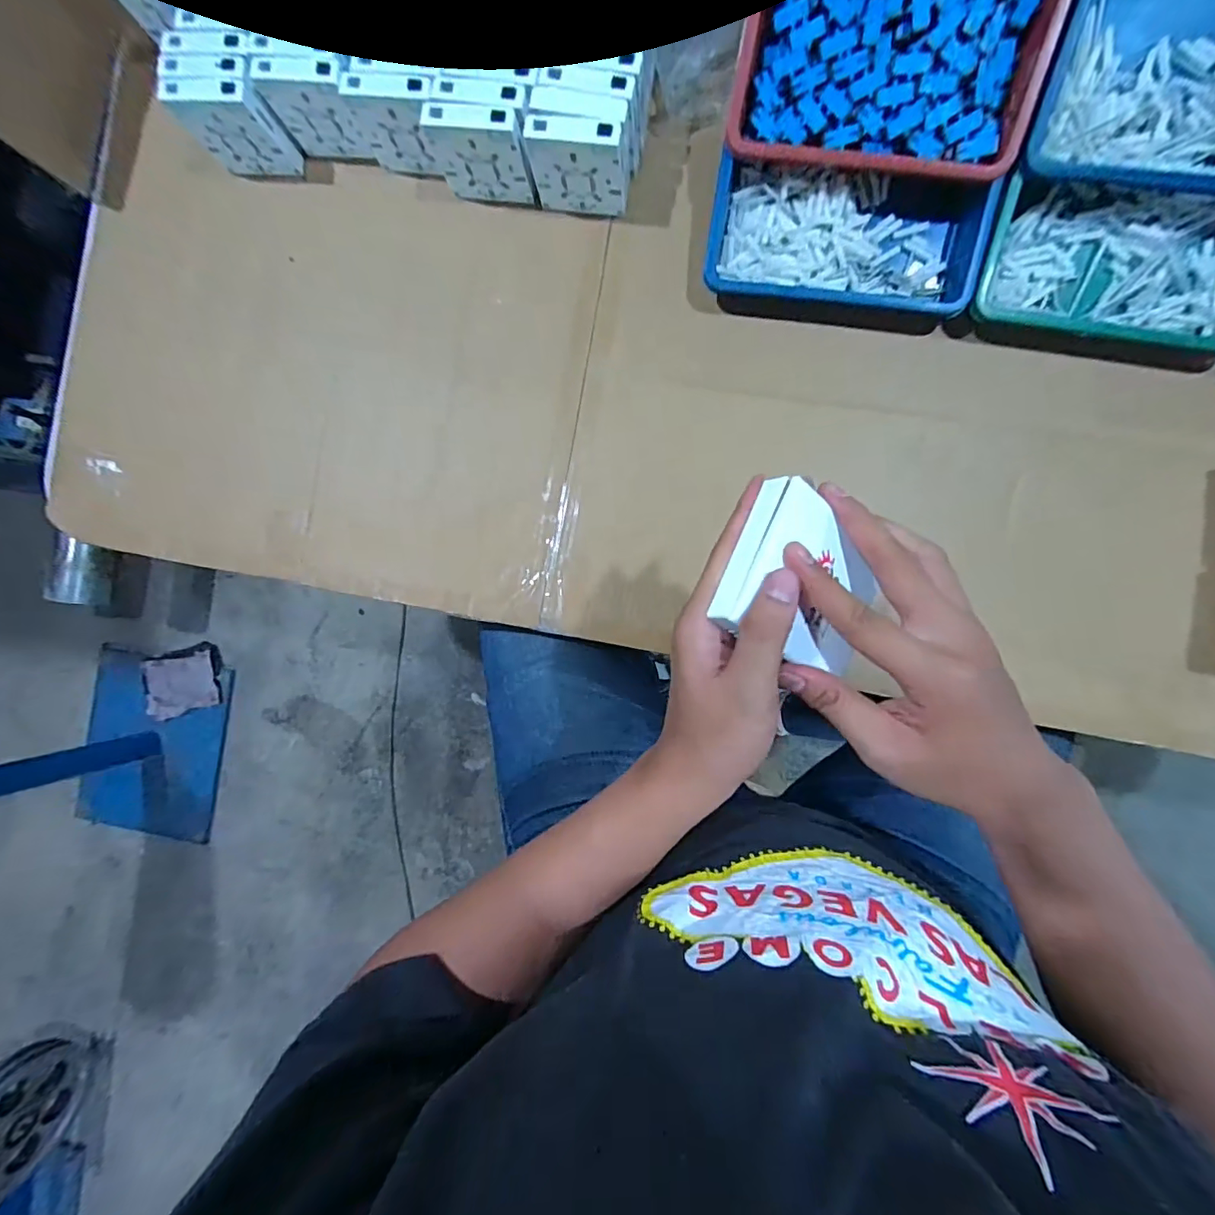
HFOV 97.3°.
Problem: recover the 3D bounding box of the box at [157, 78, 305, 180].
[{"bbox_3d":[-0.380,-0.490,0.550,0.089,0.090,0.031,6,90,6],"label":"box"}]

